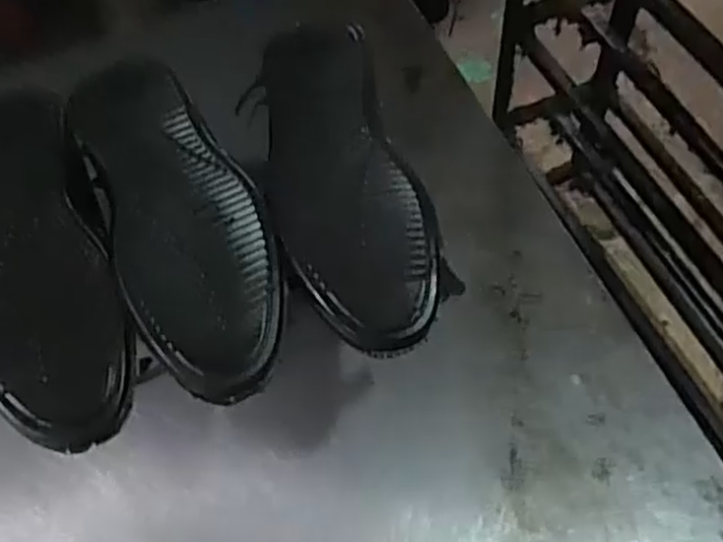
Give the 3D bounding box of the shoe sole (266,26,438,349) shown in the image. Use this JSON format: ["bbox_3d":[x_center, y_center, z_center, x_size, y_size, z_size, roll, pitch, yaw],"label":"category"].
[{"bbox_3d":[-0.015,-0.061,0.519,0.096,0.043,0.261,-15,59,-4],"label":"shoe sole"}]

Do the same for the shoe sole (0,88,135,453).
[{"bbox_3d":[-0.217,-0.012,0.488,0.096,0.026,0.268,-23,61,-9],"label":"shoe sole"}]

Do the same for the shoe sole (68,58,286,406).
[{"bbox_3d":[-0.119,-0.041,0.497,0.097,0.034,0.261,-22,61,-9],"label":"shoe sole"}]

